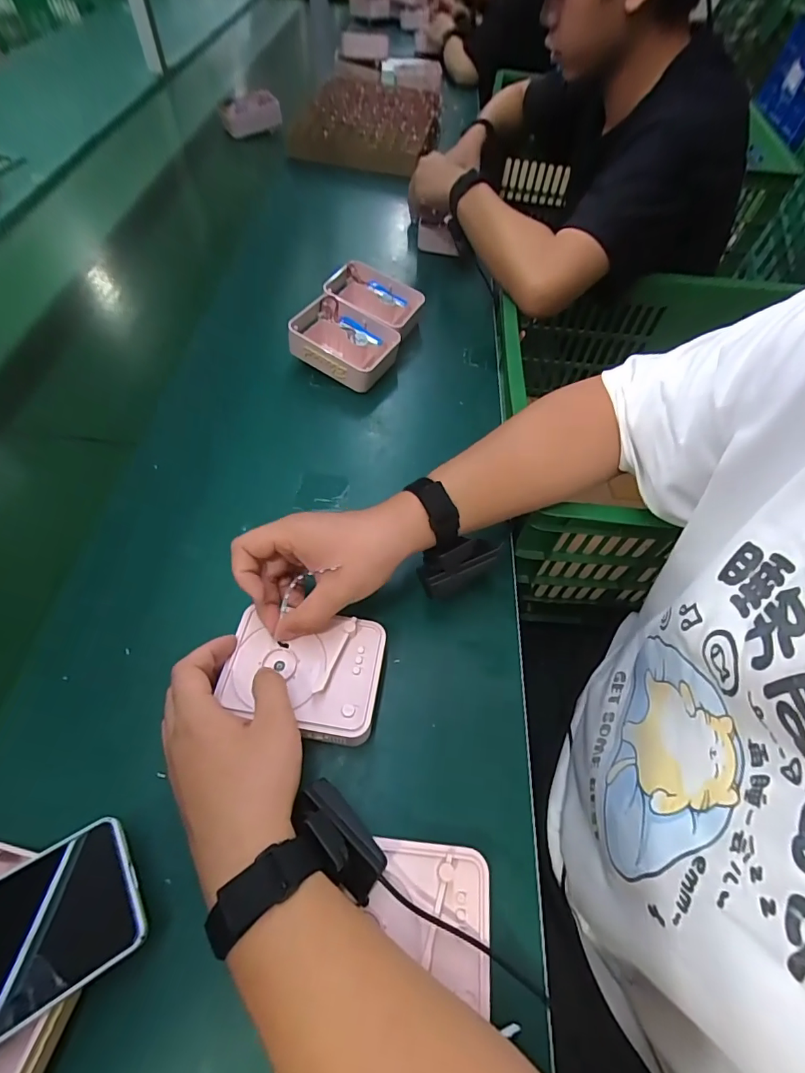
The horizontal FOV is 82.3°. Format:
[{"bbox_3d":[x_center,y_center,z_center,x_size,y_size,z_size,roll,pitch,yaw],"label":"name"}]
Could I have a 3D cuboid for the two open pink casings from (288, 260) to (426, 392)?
[{"bbox_3d":[-0.062,-0.305,0.655,0.138,0.048,0.211,18,59,8],"label":"two open pink casings"}]

